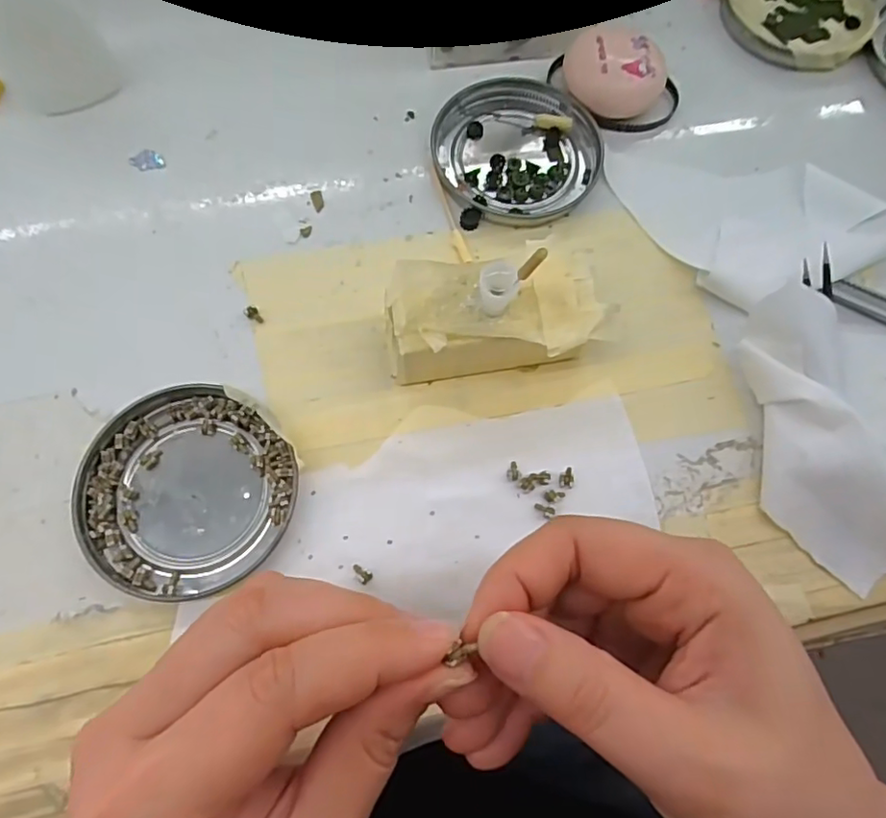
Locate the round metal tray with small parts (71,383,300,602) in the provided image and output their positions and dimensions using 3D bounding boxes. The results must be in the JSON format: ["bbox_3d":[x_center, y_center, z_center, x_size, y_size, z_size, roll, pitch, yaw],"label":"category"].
[{"bbox_3d":[-0.097,0.031,0.225,0.076,0.010,0.078,1,71,-2],"label":"round metal tray with small parts"}]

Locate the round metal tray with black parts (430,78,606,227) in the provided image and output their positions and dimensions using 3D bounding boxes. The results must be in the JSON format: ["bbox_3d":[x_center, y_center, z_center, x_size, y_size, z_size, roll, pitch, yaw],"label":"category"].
[{"bbox_3d":[0.034,-0.125,0.283,0.076,0.008,0.080,1,71,-2],"label":"round metal tray with black parts"}]

